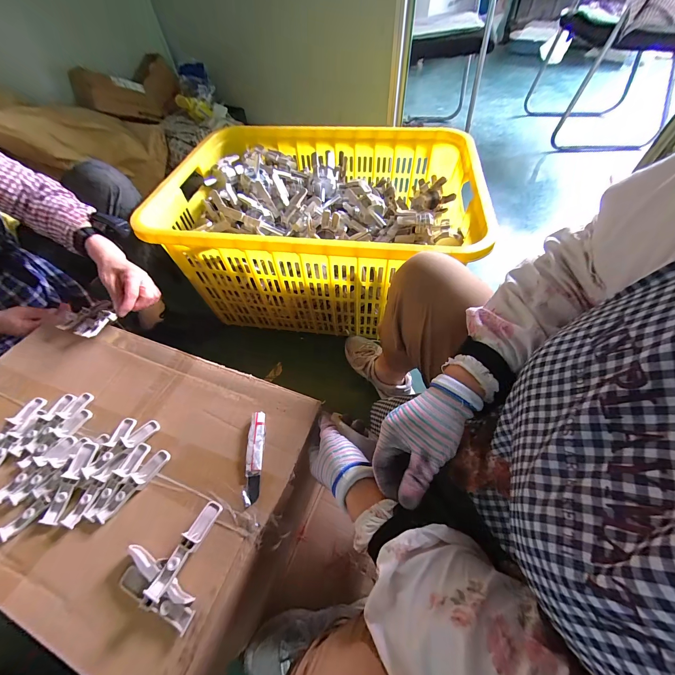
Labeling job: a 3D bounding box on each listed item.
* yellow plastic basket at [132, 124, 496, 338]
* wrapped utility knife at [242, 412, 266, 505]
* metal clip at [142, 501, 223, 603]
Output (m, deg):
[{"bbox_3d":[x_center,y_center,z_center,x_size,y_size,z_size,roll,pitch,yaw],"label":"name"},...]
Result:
[{"bbox_3d":[-0.044,-0.334,0.879,0.774,0.354,0.588,6,54,8],"label":"yellow plastic basket"},{"bbox_3d":[-0.115,0.164,0.398,0.023,0.016,0.117,-2,54,1],"label":"wrapped utility knife"},{"bbox_3d":[-0.174,0.243,0.332,0.023,0.012,0.099,19,44,16],"label":"metal clip"}]

